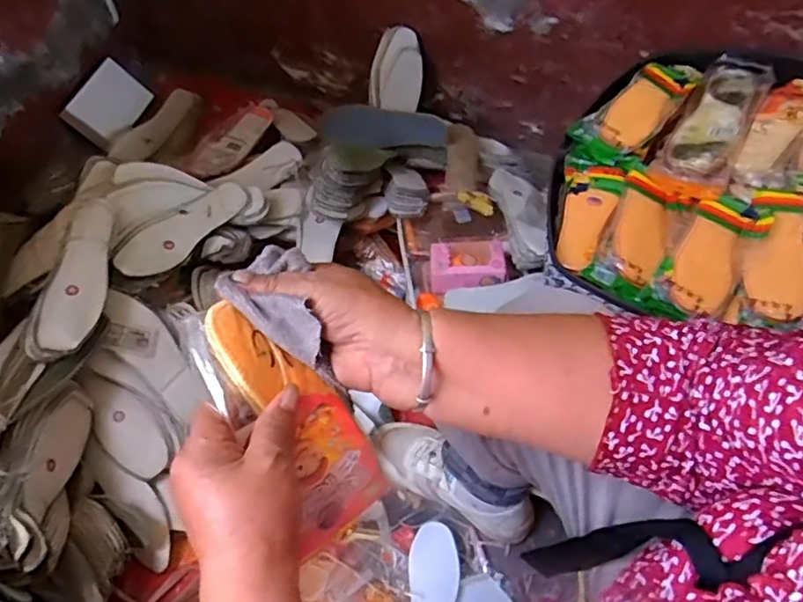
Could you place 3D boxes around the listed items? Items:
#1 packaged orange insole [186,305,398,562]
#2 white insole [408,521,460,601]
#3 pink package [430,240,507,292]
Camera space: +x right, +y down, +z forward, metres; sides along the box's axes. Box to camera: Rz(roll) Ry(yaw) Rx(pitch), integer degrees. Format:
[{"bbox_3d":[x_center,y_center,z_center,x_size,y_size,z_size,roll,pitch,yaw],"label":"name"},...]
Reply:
[{"bbox_3d":[-0.067,0.066,0.357,0.068,0.013,0.152,-32,91,-36],"label":"packaged orange insole"},{"bbox_3d":[0.040,0.369,0.740,0.061,0.028,0.173,2,59,0],"label":"white insole"},{"bbox_3d":[0.098,-0.054,0.900,0.111,0.047,0.078,-1,59,-2],"label":"pink package"}]

